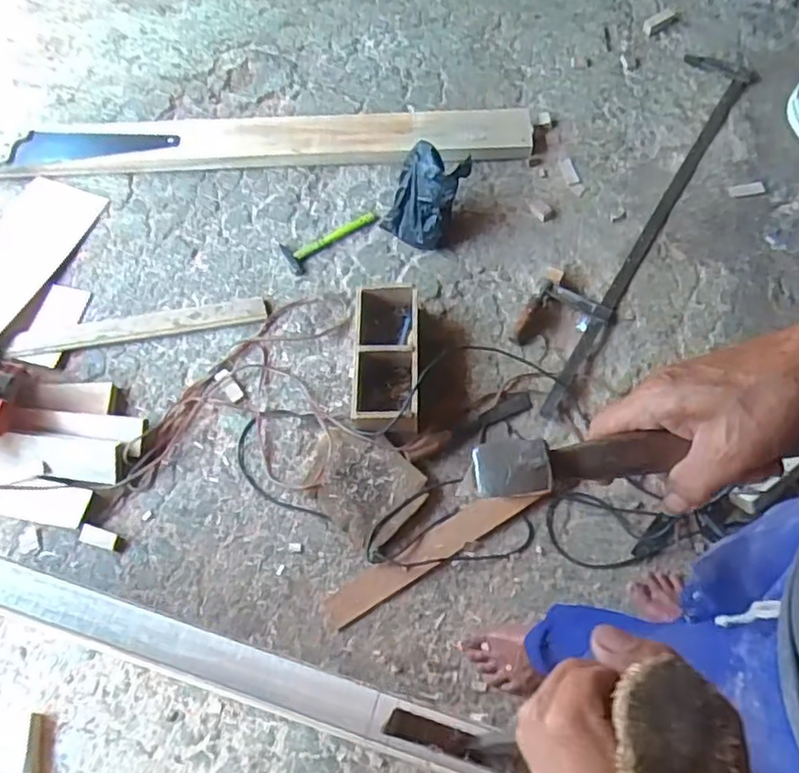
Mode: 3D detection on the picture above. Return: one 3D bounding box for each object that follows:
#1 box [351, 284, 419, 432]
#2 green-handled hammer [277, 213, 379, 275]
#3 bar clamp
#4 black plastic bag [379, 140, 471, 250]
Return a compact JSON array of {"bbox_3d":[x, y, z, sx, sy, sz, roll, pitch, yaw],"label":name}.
[{"bbox_3d":[-0.026,-0.064,1.313,0.128,0.110,0.300,0,68,2],"label":"box"},{"bbox_3d":[-0.155,-0.342,1.490,0.234,0.022,0.087,-26,70,-8],"label":"green-handled hammer"},{"bbox_3d":[0.539,-0.411,1.490,0.166,0.026,1.108,31,73,13],"label":"bar clamp"},{"bbox_3d":[0.057,-0.423,1.433,0.152,0.181,0.160,30,72,13],"label":"black plastic bag"}]

